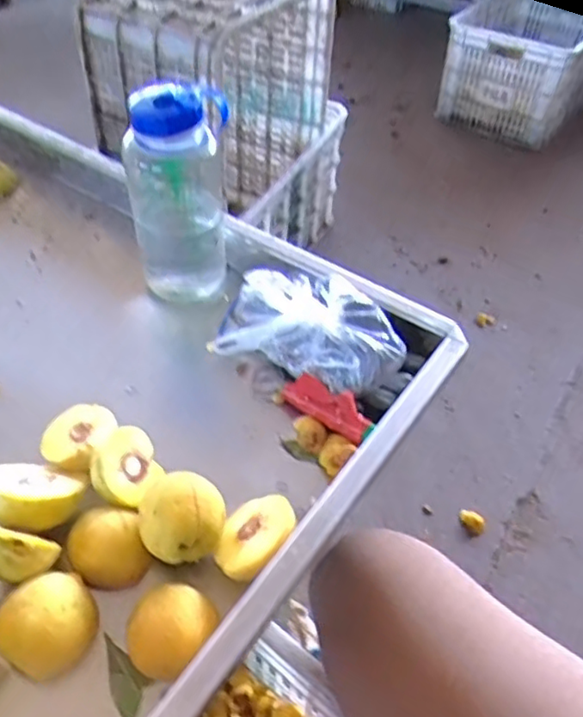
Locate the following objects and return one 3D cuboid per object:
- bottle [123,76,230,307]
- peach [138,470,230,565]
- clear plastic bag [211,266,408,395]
[{"bbox_3d":[-0.114,-0.160,0.639,0.092,0.220,0.067,-10,48,-14],"label":"bottle"},{"bbox_3d":[-0.079,0.118,0.472,0.058,0.048,0.058,15,47,10],"label":"peach"},{"bbox_3d":[0.023,-0.032,0.626,0.180,0.076,0.106,26,50,19],"label":"clear plastic bag"}]

